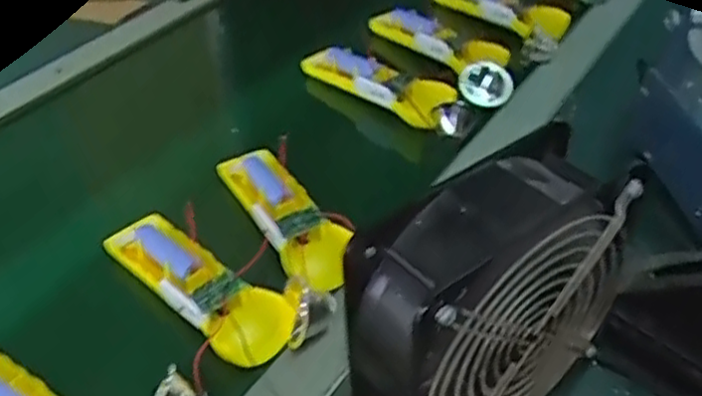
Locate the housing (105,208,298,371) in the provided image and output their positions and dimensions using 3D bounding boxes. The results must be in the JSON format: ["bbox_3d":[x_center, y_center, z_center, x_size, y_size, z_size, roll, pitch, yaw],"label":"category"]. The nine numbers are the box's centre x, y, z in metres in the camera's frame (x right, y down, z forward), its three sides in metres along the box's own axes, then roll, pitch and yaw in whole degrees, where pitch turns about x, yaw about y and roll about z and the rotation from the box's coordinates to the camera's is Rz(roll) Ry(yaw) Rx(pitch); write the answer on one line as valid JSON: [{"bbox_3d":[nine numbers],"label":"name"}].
[{"bbox_3d":[-0.097,0.051,0.466,0.051,0.018,0.153,-33,48,-31],"label":"housing"}]

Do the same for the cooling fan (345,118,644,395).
[{"bbox_3d":[0.067,0.058,0.358,0.141,0.155,0.058,-25,44,-25],"label":"cooling fan"}]

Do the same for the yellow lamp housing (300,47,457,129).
[{"bbox_3d":[0.022,-0.099,0.606,0.150,0.036,0.028,25,47,29],"label":"yellow lamp housing"}]

